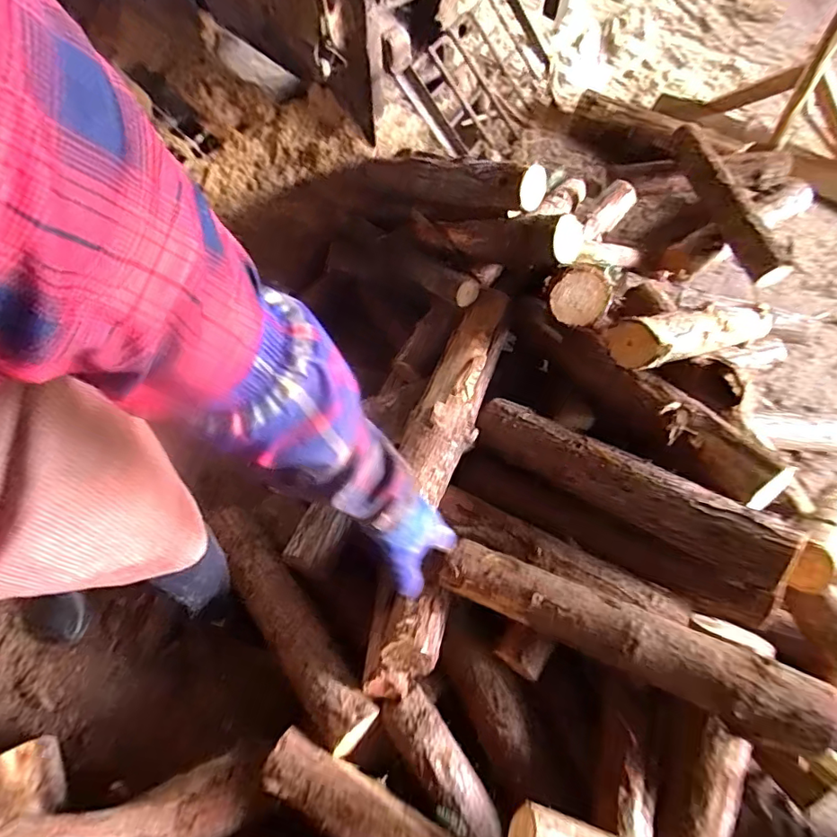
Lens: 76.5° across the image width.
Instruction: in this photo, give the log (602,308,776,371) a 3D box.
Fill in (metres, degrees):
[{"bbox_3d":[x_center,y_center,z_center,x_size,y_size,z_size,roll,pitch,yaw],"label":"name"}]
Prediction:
[{"bbox_3d":[0.551,-0.168,1.017,0.463,0.069,0.097,-13,60,-30],"label":"log"}]

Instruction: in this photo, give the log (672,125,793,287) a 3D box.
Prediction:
[{"bbox_3d":[0.838,-0.582,1.438,0.099,0.098,0.515,-20,75,-9],"label":"log"}]

